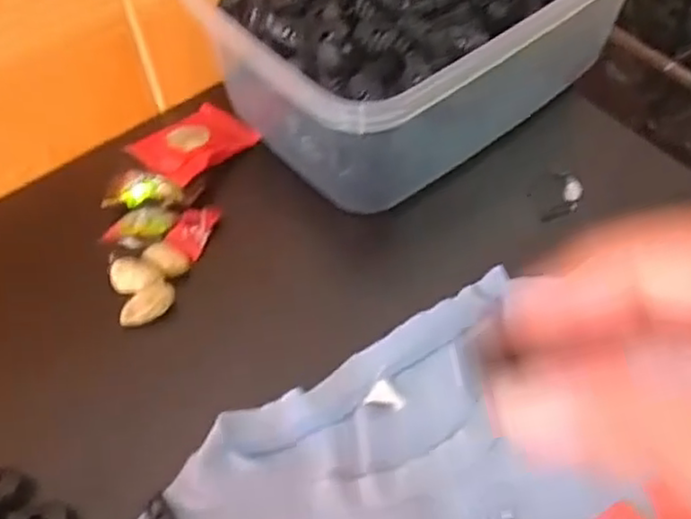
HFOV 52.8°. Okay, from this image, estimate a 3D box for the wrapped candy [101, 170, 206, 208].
[{"bbox_3d":[-0.106,-0.037,0.381,0.051,0.015,0.018,-1,56,1],"label":"wrapped candy"}]

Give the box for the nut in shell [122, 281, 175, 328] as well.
[{"bbox_3d":[-0.097,0.022,0.341,0.029,0.011,0.012,-33,62,-19],"label":"nut in shell"}]

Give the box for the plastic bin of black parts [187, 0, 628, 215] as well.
[{"bbox_3d":[0.055,-0.150,0.408,0.246,0.084,0.143,-37,63,-21],"label":"plastic bin of black parts"}]

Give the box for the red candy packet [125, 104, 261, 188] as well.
[{"bbox_3d":[-0.086,-0.069,0.402,0.044,0.008,0.067,33,47,21],"label":"red candy packet"}]

